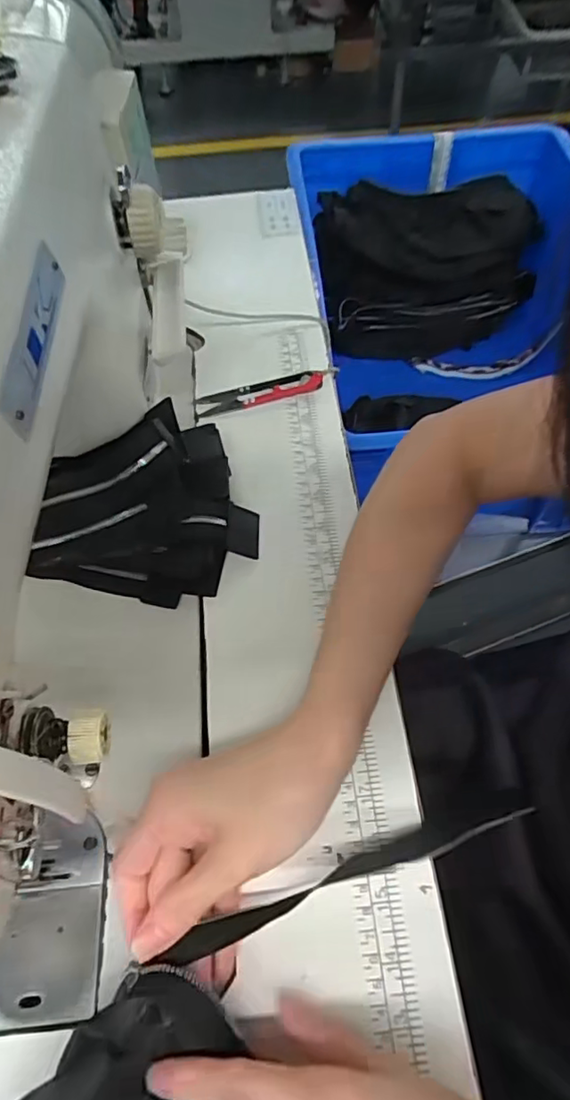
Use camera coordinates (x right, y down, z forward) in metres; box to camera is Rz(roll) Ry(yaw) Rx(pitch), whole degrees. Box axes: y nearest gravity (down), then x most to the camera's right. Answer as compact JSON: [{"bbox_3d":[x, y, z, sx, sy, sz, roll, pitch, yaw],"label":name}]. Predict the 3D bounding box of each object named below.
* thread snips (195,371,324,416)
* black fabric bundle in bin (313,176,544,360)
[{"bbox_3d":[-0.019,-0.125,0.468,0.101,0.008,0.026,-12,60,-5],"label":"thread snips"},{"bbox_3d":[0.189,-0.391,0.808,0.287,0.156,0.183,-9,59,-3],"label":"black fabric bundle in bin"}]

